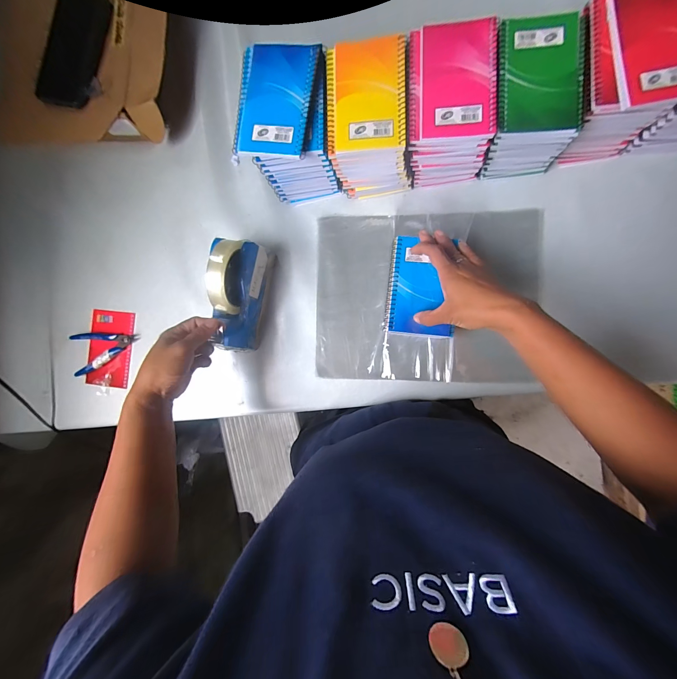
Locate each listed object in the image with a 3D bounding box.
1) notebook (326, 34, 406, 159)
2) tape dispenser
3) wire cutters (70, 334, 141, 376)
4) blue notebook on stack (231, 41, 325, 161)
[{"bbox_3d":[0.031,-0.287,0.339,0.092,0.006,0.125,-1,91,6],"label":"notebook"},{"bbox_3d":[-0.144,-0.064,0.414,0.051,0.116,0.152,14,93,6],"label":"tape dispenser"},{"bbox_3d":[-0.398,0.015,0.494,0.113,0.014,0.068,-13,89,8],"label":"wire cutters"},{"bbox_3d":[-0.077,-0.291,0.350,0.092,0.011,0.134,7,92,6],"label":"blue notebook on stack"}]

